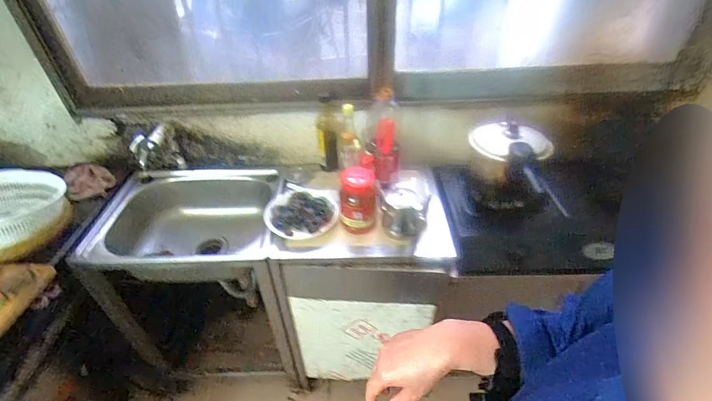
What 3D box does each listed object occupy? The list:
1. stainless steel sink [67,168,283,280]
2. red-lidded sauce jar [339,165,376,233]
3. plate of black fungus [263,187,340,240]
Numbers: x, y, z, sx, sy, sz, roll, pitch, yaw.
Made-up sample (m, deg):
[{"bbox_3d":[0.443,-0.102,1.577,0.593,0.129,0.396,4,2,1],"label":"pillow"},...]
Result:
[{"bbox_3d":[-0.474,0.094,1.091,0.491,0.199,0.409,1,40,4],"label":"stainless steel sink"},{"bbox_3d":[0.003,-0.003,0.931,0.088,0.163,0.087,-3,39,-1],"label":"red-lidded sauce jar"},{"bbox_3d":[-0.152,0.020,0.999,0.196,0.030,0.211,-1,39,1],"label":"plate of black fungus"}]

